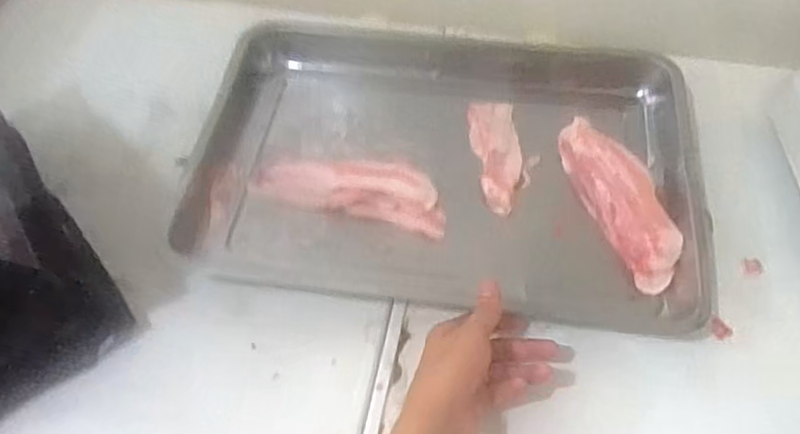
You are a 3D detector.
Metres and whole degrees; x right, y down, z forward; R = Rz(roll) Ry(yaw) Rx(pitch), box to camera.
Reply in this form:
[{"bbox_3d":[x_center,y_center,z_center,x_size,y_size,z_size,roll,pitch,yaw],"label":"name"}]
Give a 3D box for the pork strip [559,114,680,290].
[{"bbox_3d":[0.221,-0.018,0.641,0.065,0.029,0.192,-17,60,-8],"label":"pork strip"}]

